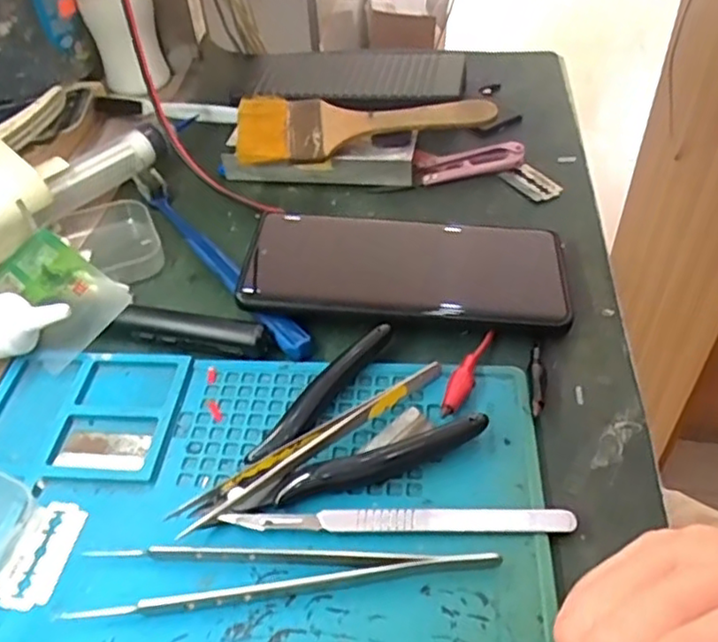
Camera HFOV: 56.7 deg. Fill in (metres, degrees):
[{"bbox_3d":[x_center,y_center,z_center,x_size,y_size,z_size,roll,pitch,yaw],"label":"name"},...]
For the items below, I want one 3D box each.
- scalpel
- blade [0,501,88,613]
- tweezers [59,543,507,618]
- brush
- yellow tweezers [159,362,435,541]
[{"bbox_3d":[0.015,0.078,0.258,0.132,0.005,0.010,-1,45,3],"label":"scalpel"},{"bbox_3d":[-0.123,0.090,0.257,0.021,0.004,0.042,5,46,9],"label":"blade"},{"bbox_3d":[-0.027,0.091,0.245,0.152,0.009,0.023,-4,45,0],"label":"tweezers"},{"bbox_3d":[0.004,-0.127,0.426,0.162,0.009,0.067,0,53,4],"label":"brush"},{"bbox_3d":[-0.017,0.050,0.283,0.130,0.010,0.010,-30,50,-23],"label":"yellow tweezers"}]

